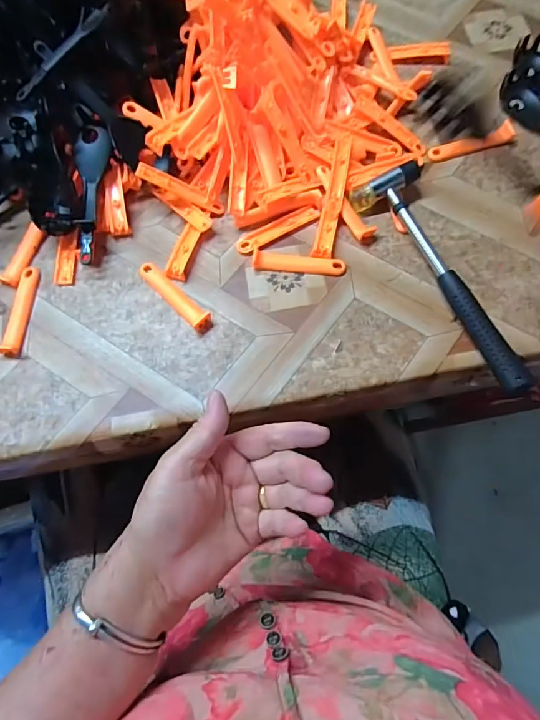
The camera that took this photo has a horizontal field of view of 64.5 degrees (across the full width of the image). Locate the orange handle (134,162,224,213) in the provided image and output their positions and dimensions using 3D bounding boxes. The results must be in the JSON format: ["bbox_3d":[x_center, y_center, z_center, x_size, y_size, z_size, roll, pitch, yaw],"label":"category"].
[{"bbox_3d":[-0.075,-0.144,0.363,0.075,0.008,0.013,21,71,-23],"label":"orange handle"}]

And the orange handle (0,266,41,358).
[{"bbox_3d":[-0.200,-0.040,0.343,0.017,0.006,0.076,7,72,2],"label":"orange handle"}]

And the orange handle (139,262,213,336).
[{"bbox_3d":[-0.077,-0.053,0.347,0.016,0.007,0.079,-43,77,-13],"label":"orange handle"}]

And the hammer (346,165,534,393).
[{"bbox_3d":[0.147,-0.072,0.343,0.057,0.023,0.205,-30,74,-10],"label":"hammer"}]

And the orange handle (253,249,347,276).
[{"bbox_3d":[0.024,-0.080,0.353,0.075,0.009,0.015,4,72,1],"label":"orange handle"}]

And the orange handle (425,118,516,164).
[{"bbox_3d":[0.185,-0.199,0.392,0.082,0.011,0.019,-15,73,-5],"label":"orange handle"}]

